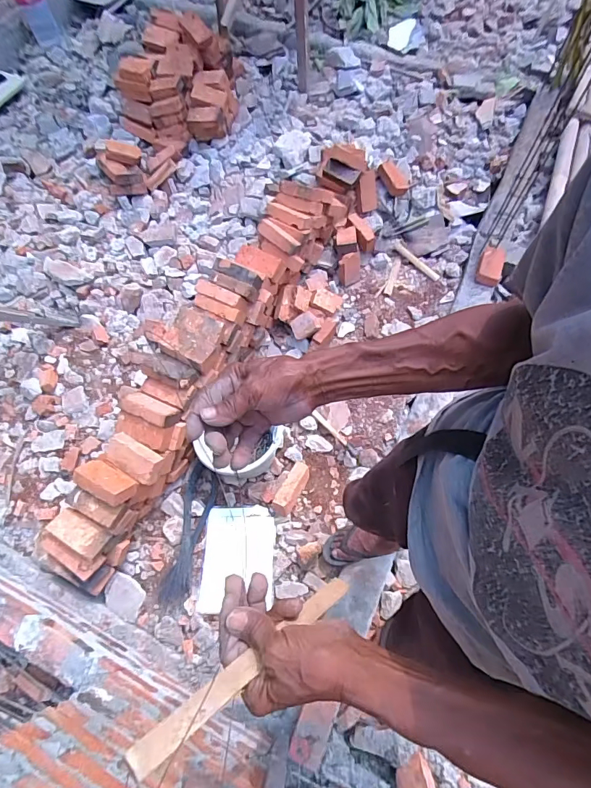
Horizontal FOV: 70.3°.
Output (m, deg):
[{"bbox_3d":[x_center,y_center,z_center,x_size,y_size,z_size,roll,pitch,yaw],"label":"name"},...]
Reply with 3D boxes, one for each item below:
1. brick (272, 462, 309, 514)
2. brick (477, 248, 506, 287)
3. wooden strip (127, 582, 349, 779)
[{"bbox_3d":[-0.012,0.302,1.378,0.073,0.069,0.183,27,62,10],"label":"brick"},{"bbox_3d":[0.774,-0.504,1.665,0.093,0.065,0.142,15,73,6],"label":"brick"},{"bbox_3d":[-0.029,0.219,0.355,0.021,0.234,0.008,28,116,34],"label":"wooden strip"}]

